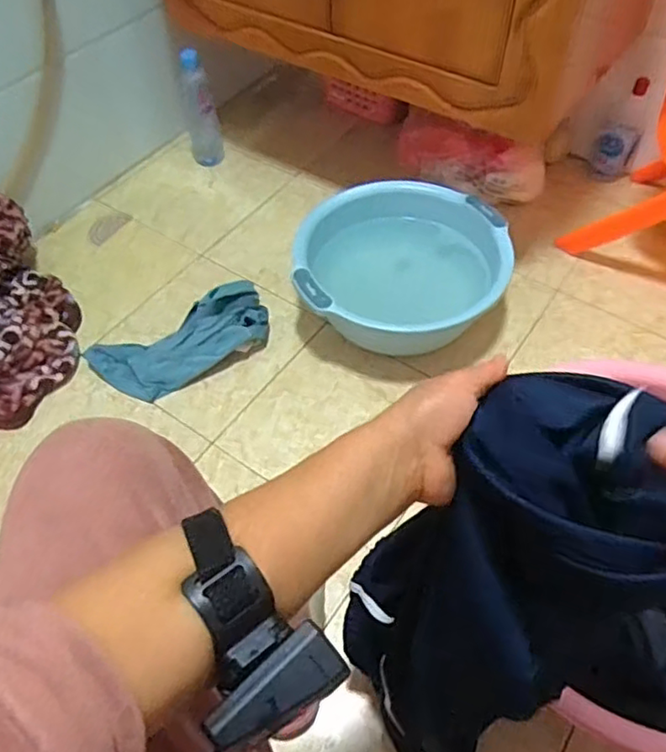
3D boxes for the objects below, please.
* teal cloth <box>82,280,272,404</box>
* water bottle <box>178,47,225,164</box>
[{"bbox_3d":[-0.263,-0.064,1.102,0.322,0.061,0.164,-21,55,-15],"label":"teal cloth"},{"bbox_3d":[-0.292,-0.583,1.387,0.069,0.240,0.061,-13,53,-9],"label":"water bottle"}]

